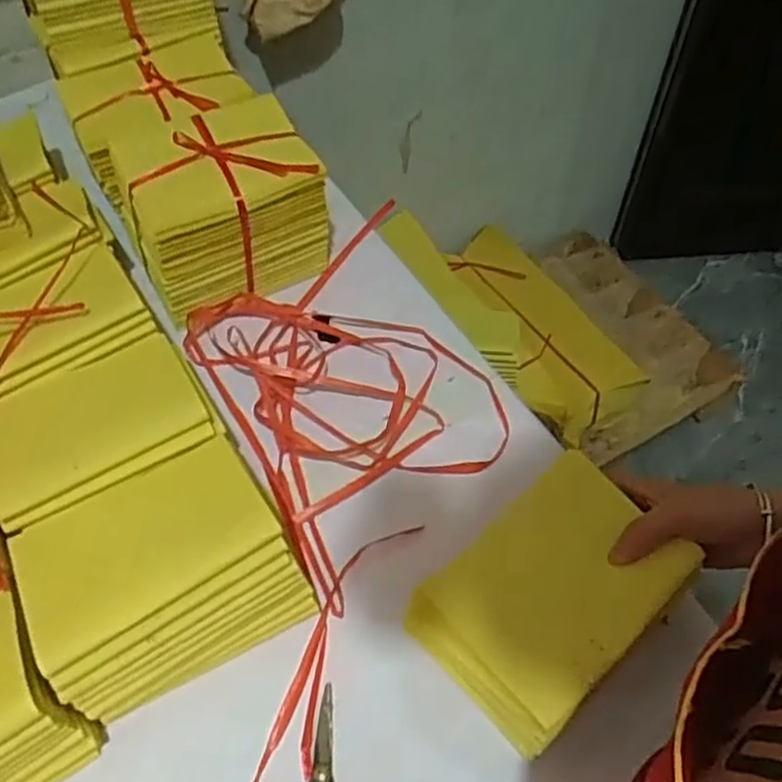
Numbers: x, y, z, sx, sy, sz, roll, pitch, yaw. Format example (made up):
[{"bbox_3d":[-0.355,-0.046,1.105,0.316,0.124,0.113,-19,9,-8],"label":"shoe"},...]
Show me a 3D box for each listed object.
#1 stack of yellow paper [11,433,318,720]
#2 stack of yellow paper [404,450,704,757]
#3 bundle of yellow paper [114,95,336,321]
[{"bbox_3d":[-0.156,0.122,0.509,0.161,0.104,0.124,-25,59,-16],"label":"stack of yellow paper"},{"bbox_3d":[0.105,0.127,0.478,0.166,0.038,0.110,-38,63,-23],"label":"stack of yellow paper"},{"bbox_3d":[-0.149,-0.161,0.679,0.161,0.134,0.114,-24,58,-16],"label":"bundle of yellow paper"}]

